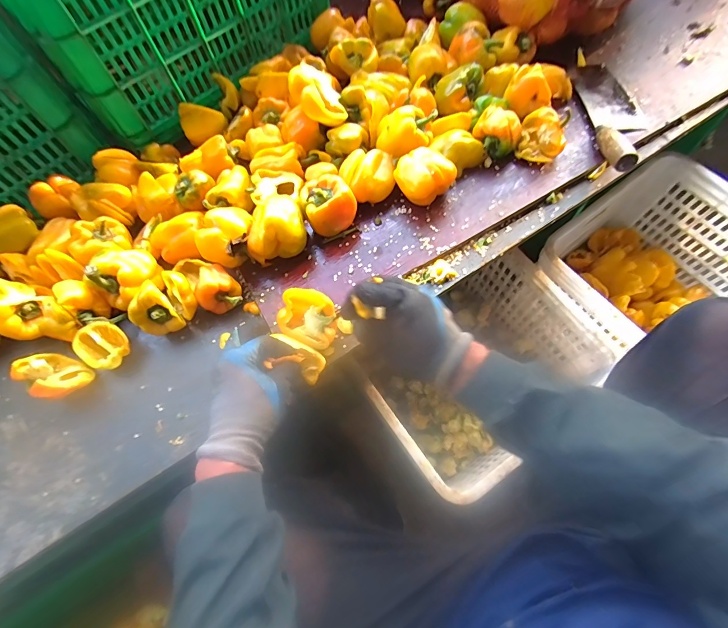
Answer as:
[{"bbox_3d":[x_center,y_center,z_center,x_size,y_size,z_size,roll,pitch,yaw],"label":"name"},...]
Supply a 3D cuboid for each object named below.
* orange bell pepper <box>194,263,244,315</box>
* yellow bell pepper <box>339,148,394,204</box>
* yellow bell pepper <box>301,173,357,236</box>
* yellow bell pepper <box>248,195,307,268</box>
[{"bbox_3d":[-0.207,-0.037,0.528,0.055,0.052,0.059,-1,68,3],"label":"orange bell pepper"},{"bbox_3d":[0.006,-0.219,0.595,0.080,0.061,0.078,-1,68,3],"label":"yellow bell pepper"},{"bbox_3d":[-0.051,-0.162,0.561,0.074,0.070,0.067,-20,69,-5],"label":"yellow bell pepper"},{"bbox_3d":[-0.130,-0.124,0.543,0.089,0.079,0.072,-15,68,-3],"label":"yellow bell pepper"}]

